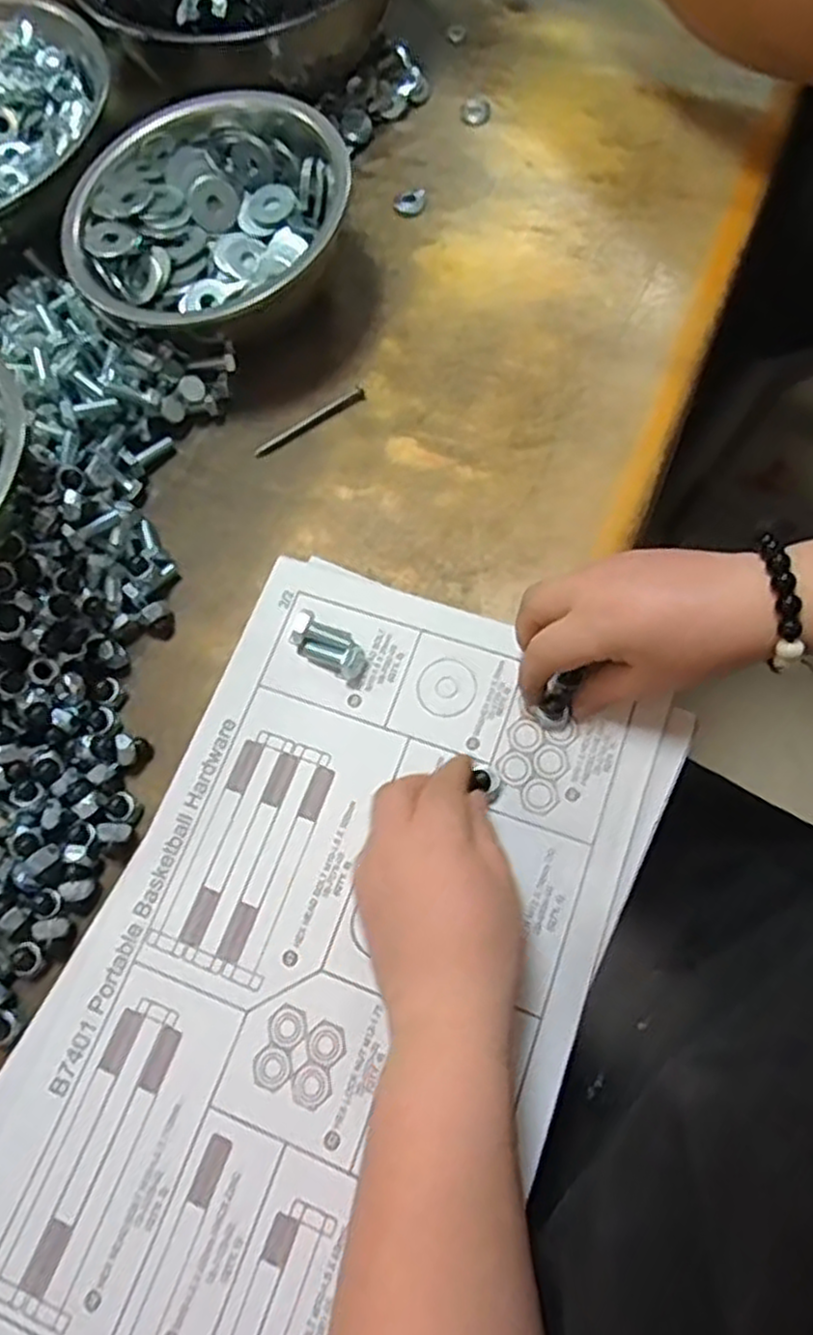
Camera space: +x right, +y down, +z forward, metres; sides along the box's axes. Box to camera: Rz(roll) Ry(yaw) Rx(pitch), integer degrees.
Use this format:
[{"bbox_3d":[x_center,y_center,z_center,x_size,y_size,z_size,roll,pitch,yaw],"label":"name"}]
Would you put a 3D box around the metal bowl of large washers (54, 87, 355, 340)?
[{"bbox_3d":[-0.125,-0.271,0.472,0.152,0.064,0.163,-1,71,4],"label":"metal bowl of large washers"}]

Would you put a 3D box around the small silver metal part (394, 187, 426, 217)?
[{"bbox_3d":[0.002,-0.322,0.525,0.022,0.006,0.023,-1,78,4],"label":"small silver metal part"}]

